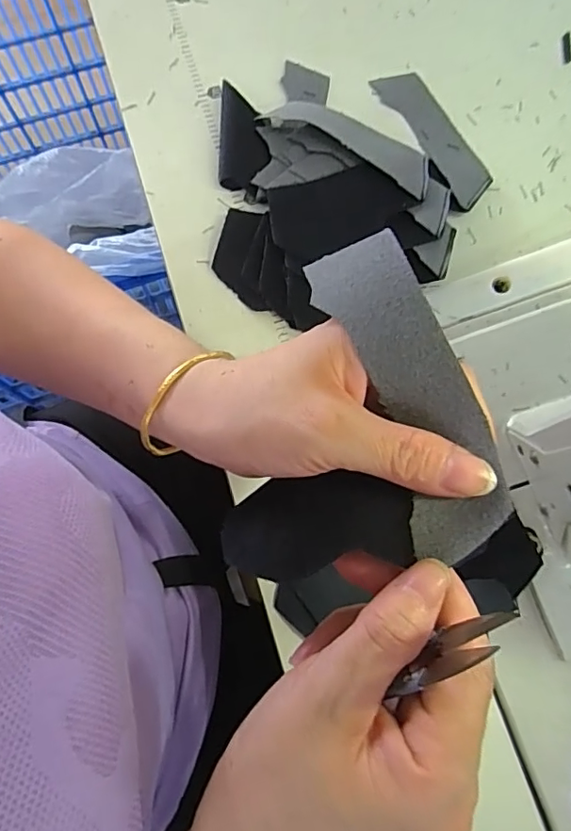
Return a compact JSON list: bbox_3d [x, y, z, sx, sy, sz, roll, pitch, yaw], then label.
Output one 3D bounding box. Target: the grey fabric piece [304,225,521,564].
[{"bbox_3d":[0.045,-0.010,0.193,0.038,0.015,0.118,-24,84,22],"label":"grey fabric piece"}]

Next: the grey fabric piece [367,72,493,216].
[{"bbox_3d":[0.112,-0.211,0.397,0.038,0.009,0.129,-23,78,-7],"label":"grey fabric piece"}]

